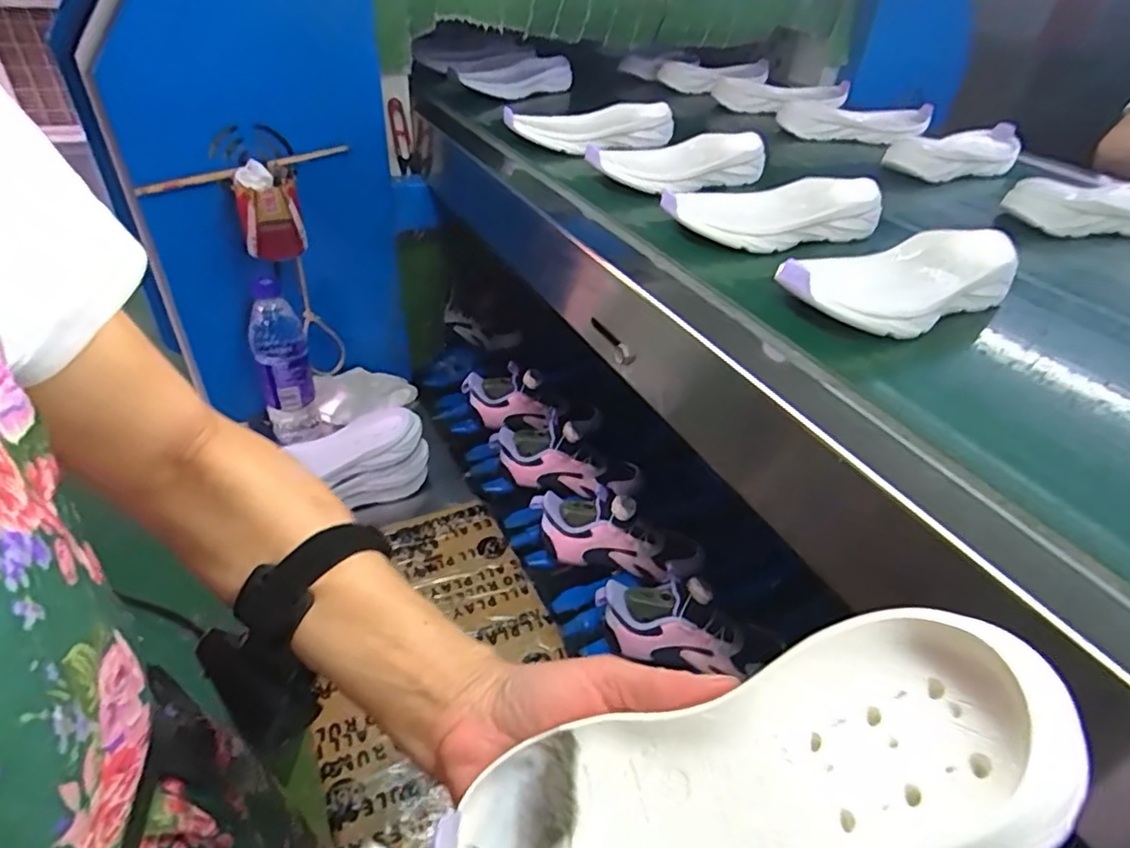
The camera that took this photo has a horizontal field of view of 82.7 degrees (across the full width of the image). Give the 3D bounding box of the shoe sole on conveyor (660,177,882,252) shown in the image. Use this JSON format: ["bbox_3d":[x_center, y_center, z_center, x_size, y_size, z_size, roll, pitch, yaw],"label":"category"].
[{"bbox_3d":[0.178,-0.183,0.553,0.193,0.032,0.092,-1,38,-6],"label":"shoe sole on conveyor"}]

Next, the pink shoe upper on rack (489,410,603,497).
[{"bbox_3d":[-0.027,0.044,0.853,0.152,0.082,0.052,15,39,15],"label":"pink shoe upper on rack"}]

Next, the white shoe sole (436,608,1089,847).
[{"bbox_3d":[0.053,0.119,0.205,0.192,0.034,0.076,-29,35,16],"label":"white shoe sole"}]

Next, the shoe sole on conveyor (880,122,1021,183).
[{"bbox_3d":[0.464,-0.320,0.756,0.212,0.035,0.071,-20,43,-27],"label":"shoe sole on conveyor"}]

